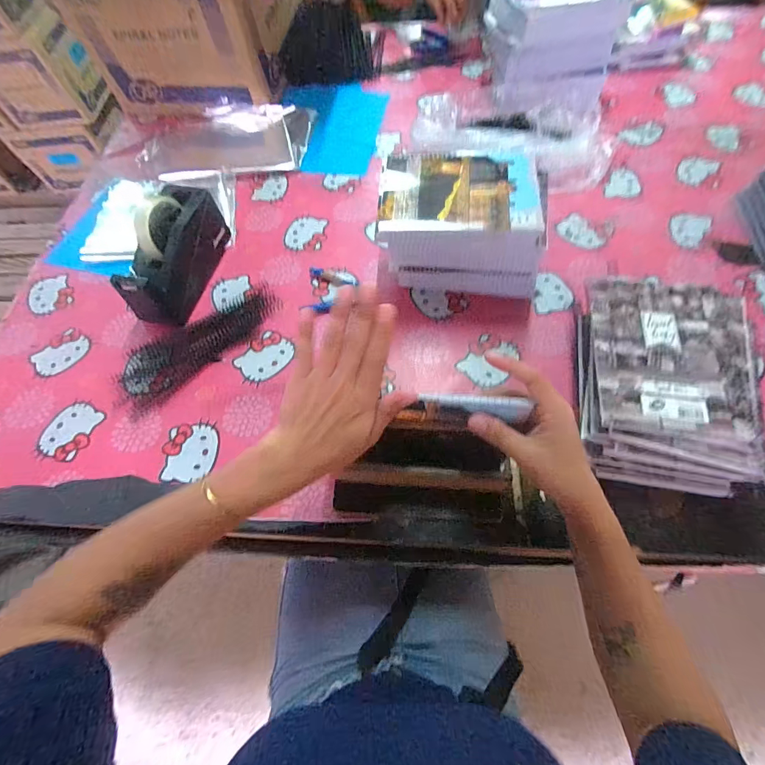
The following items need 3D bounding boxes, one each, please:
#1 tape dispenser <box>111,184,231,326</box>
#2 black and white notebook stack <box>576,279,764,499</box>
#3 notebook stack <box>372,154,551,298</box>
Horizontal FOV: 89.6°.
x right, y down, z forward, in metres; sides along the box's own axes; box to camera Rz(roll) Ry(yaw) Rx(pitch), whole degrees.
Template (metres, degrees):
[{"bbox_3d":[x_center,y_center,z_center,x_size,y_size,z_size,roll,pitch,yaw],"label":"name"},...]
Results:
[{"bbox_3d":[-0.312,-0.194,0.575,0.077,0.114,0.197,9,64,8],"label":"tape dispenser"},{"bbox_3d":[0.323,0.000,0.455,0.178,0.090,0.226,7,64,7],"label":"black and white notebook stack"},{"bbox_3d":[0.110,-0.213,0.548,0.208,0.139,0.142,4,64,6],"label":"notebook stack"}]

